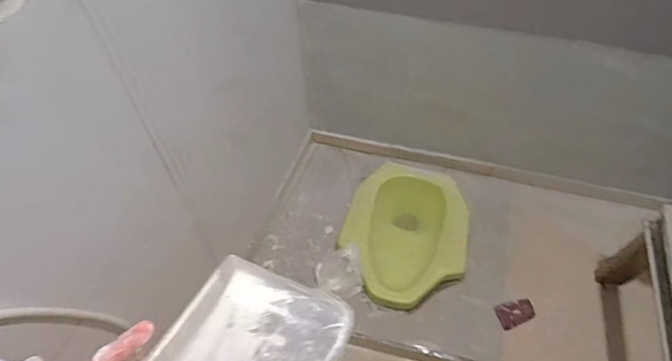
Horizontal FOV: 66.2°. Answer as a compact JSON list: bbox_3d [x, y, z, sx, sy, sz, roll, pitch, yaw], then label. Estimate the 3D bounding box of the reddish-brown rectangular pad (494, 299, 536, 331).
[{"bbox_3d":[0.496,0.363,1.422,0.102,0.012,0.068,-21,68,-1],"label":"reddish-brown rectangular pad"}]

